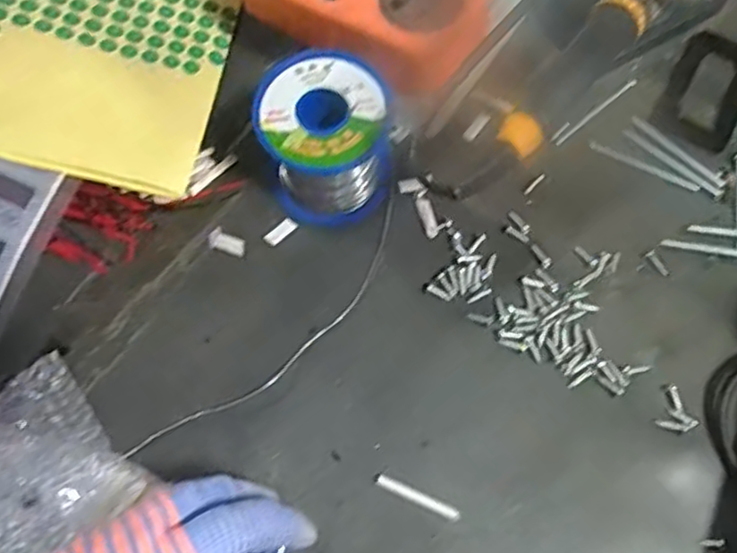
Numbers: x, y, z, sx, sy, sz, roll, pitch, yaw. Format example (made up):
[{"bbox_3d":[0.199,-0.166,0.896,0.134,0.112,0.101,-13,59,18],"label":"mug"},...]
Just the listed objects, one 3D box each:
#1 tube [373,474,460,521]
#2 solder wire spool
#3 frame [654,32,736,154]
[{"bbox_3d":[0.022,0.101,0.303,0.042,0.004,0.005,23,71,9],"label":"tube"},{"bbox_3d":[-0.021,-0.069,0.339,0.063,0.062,0.064,0,69,1],"label":"solder wire spool"},{"bbox_3d":[0.199,-0.110,0.385,0.043,0.005,0.077,29,72,11],"label":"frame"}]

